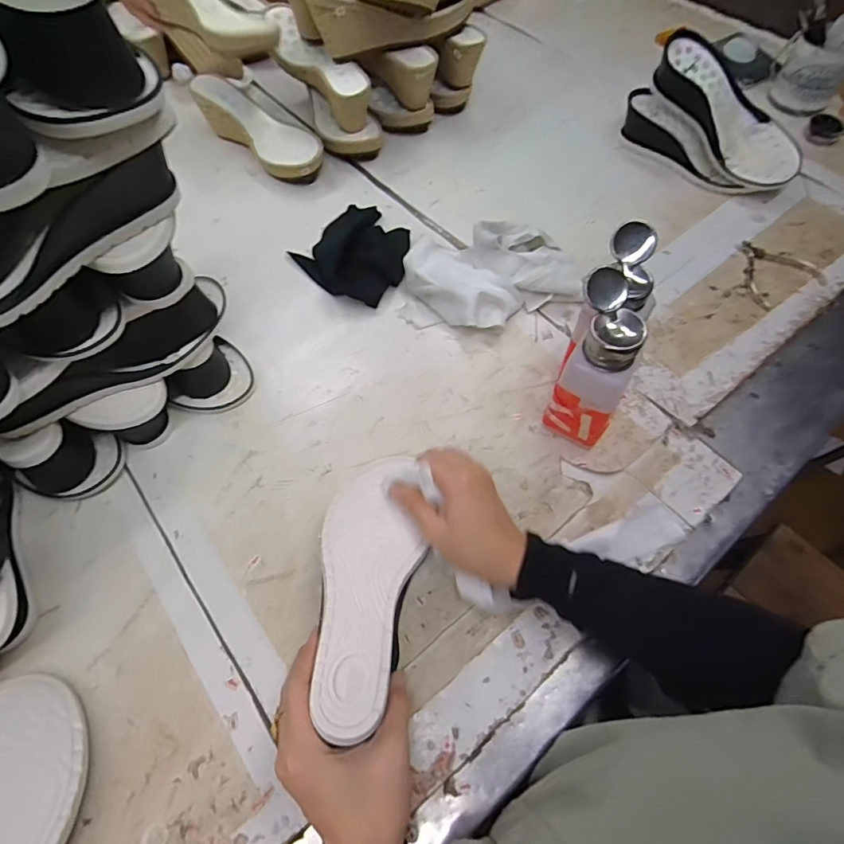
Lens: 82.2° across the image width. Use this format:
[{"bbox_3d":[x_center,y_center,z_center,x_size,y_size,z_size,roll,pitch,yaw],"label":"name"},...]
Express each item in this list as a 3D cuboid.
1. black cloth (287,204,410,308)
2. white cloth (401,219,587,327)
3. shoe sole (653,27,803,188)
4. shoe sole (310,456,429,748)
[{"bbox_3d":[-0.074,-0.206,0.578,0.138,0.033,0.131,41,70,20],"label":"black cloth"},{"bbox_3d":[0.071,-0.161,0.538,0.188,0.041,0.126,-13,63,-6],"label":"white cloth"},{"bbox_3d":[0.381,-0.384,0.605,0.077,0.060,0.218,-41,90,-19],"label":"shoe sole"},{"bbox_3d":[-0.039,0.109,0.368,0.073,0.016,0.220,3,46,0],"label":"shoe sole"}]

